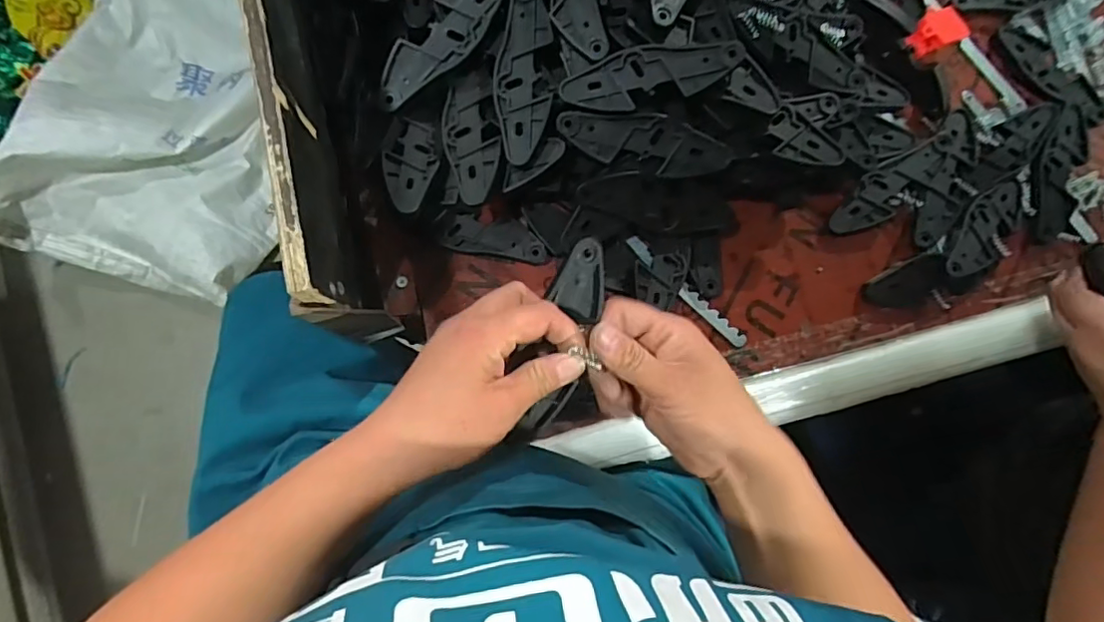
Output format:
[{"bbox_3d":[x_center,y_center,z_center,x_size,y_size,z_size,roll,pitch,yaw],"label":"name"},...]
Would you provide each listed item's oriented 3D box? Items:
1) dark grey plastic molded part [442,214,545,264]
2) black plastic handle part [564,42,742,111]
[{"bbox_3d":[-0.043,-0.057,0.447,0.077,0.007,0.029,9,83,-6],"label":"dark grey plastic molded part"},{"bbox_3d":[0.071,-0.168,0.402,0.124,0.005,0.039,-12,97,6],"label":"black plastic handle part"}]

